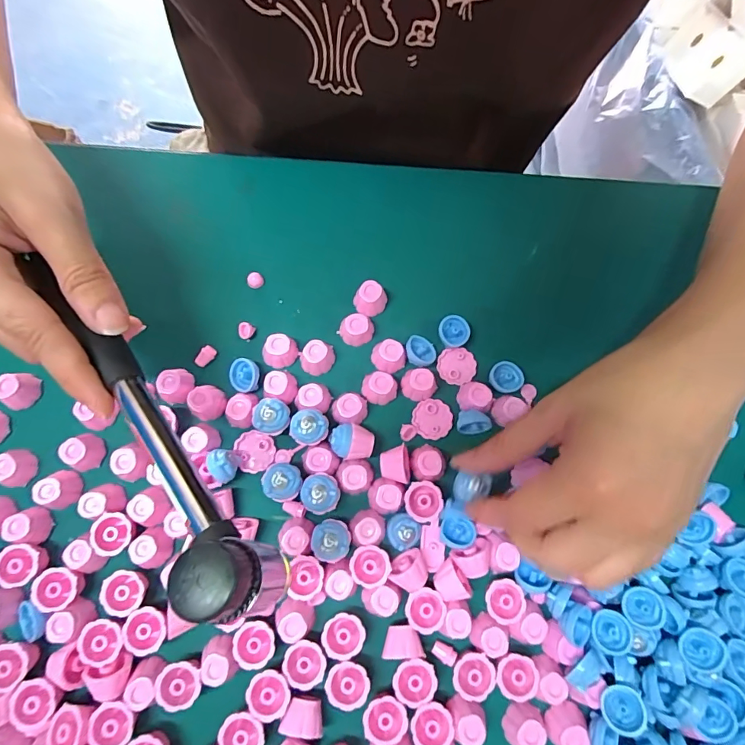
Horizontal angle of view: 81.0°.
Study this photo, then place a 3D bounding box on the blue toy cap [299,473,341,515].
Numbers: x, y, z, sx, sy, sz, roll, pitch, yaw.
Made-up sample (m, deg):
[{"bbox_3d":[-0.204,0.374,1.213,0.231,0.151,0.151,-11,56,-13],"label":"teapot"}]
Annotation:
[{"bbox_3d":[-0.028,0.064,0.228,0.019,0.009,0.020,0,77,-1],"label":"blue toy cap"}]

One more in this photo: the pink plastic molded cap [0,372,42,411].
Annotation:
[{"bbox_3d":[-0.198,0.010,0.243,0.015,0.015,0.019,-5,77,-2],"label":"pink plastic molded cap"}]

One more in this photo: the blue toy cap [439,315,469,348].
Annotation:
[{"bbox_3d":[0.049,-0.025,0.266,0.019,0.006,0.019,0,77,-1],"label":"blue toy cap"}]

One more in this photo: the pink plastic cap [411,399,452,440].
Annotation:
[{"bbox_3d":[0.035,0.027,0.256,0.022,0.004,0.023,0,77,-1],"label":"pink plastic cap"}]

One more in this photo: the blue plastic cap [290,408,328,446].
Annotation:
[{"bbox_3d":[-0.035,0.029,0.237,0.020,0.009,0.019,0,77,-1],"label":"blue plastic cap"}]

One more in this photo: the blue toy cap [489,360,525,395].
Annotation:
[{"bbox_3d":[0.079,0.004,0.262,0.020,0.009,0.019,0,77,-1],"label":"blue toy cap"}]

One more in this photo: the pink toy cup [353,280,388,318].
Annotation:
[{"bbox_3d":[-0.001,-0.045,0.267,0.019,0.013,0.018,0,77,-1],"label":"pink toy cup"}]

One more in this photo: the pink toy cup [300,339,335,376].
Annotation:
[{"bbox_3d":[-0.034,-0.009,0.258,0.020,0.013,0.018,25,77,5],"label":"pink toy cup"}]

